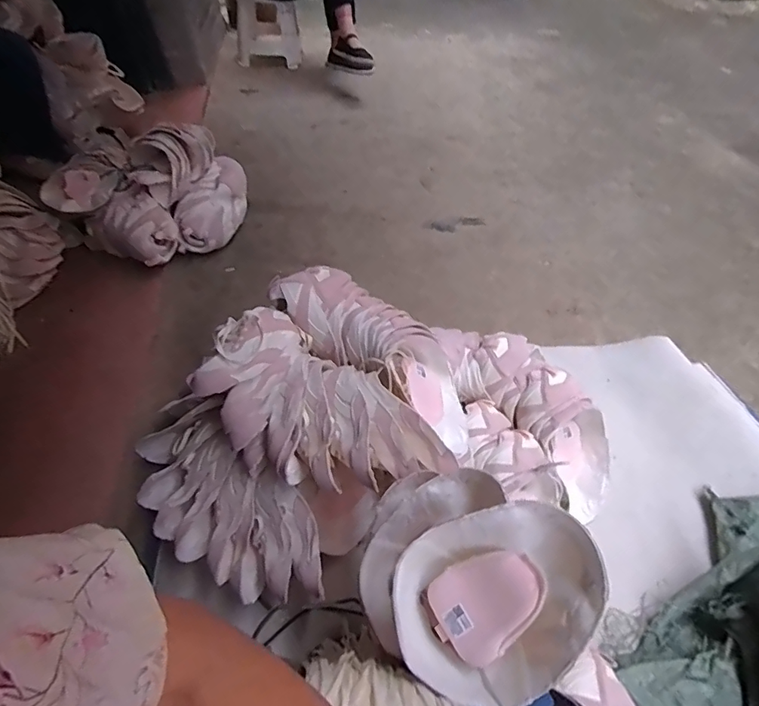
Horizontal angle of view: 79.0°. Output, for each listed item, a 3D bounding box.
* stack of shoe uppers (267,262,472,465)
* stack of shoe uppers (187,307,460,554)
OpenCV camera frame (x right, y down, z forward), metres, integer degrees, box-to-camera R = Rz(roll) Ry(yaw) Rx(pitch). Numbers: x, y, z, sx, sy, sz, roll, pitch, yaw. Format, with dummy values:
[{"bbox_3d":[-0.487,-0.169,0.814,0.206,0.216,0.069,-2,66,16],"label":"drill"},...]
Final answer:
[{"bbox_3d":[0.000,-0.012,0.806,0.424,0.110,0.156,38,56,5],"label":"stack of shoe uppers"},{"bbox_3d":[-0.119,0.103,0.736,0.391,0.132,0.207,37,60,27],"label":"stack of shoe uppers"}]

